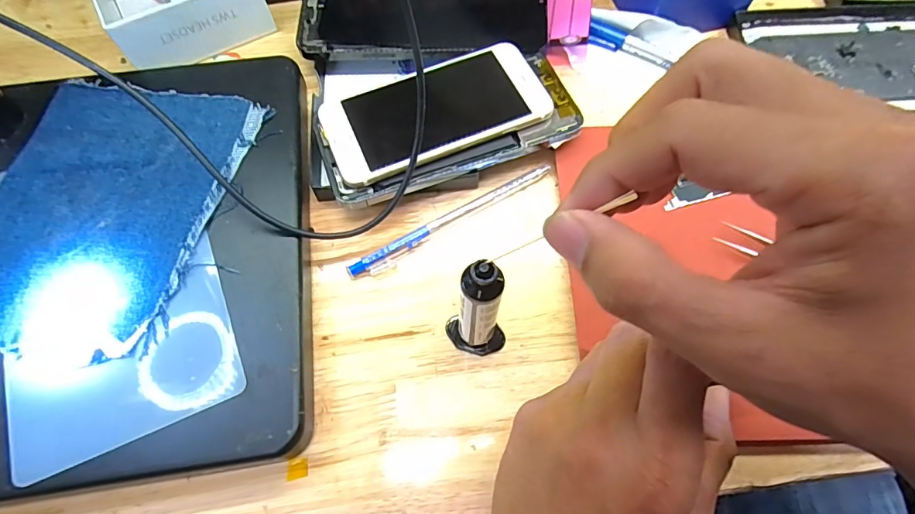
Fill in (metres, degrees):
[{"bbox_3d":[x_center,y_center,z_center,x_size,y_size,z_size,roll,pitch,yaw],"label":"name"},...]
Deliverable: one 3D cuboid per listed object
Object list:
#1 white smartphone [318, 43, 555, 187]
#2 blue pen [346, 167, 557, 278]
[{"bbox_3d":[-0.013,-0.089,0.292,0.133,0.011,0.065,-21,68,-10],"label":"white smartphone"},{"bbox_3d":[-0.004,-0.023,0.288,0.136,0.006,0.011,-31,70,-14],"label":"blue pen"}]

